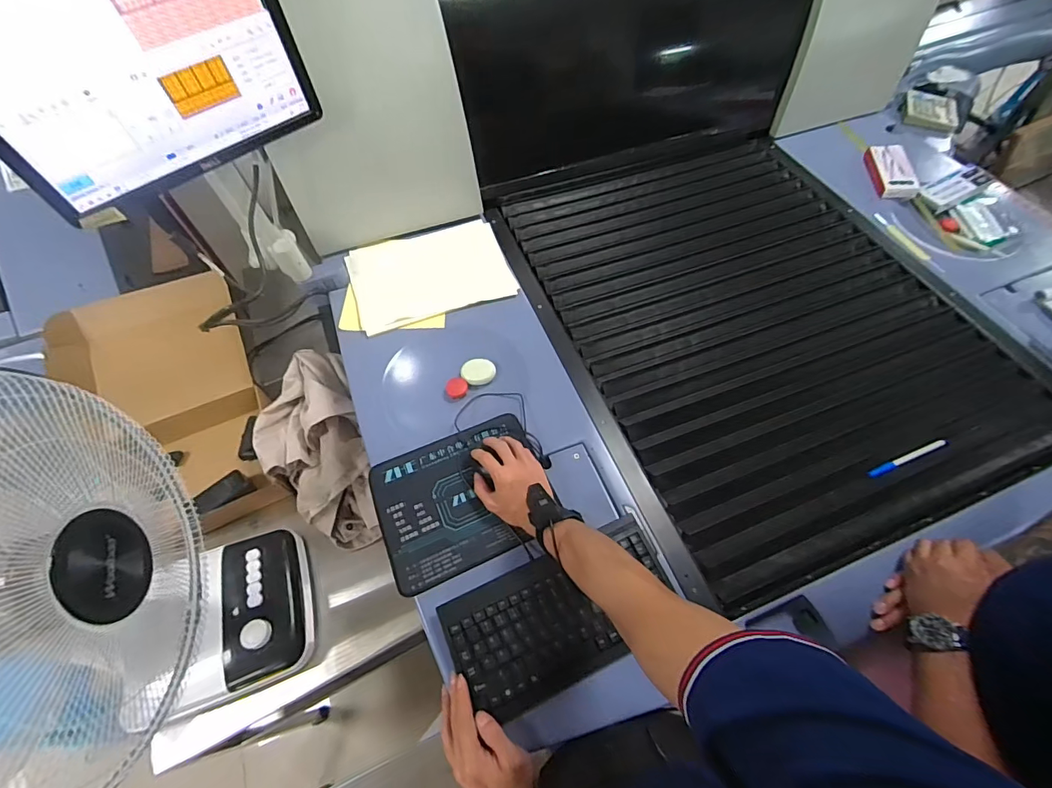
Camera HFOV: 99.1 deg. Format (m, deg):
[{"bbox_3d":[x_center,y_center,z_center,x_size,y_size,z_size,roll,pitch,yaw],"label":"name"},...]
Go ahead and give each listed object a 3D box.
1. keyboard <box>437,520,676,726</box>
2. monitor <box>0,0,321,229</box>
[{"bbox_3d":[0.049,0.284,0.582,0.291,0.015,0.148,-22,64,-12],"label":"keyboard"},{"bbox_3d":[-0.459,-0.404,0.520,0.366,0.289,0.033,-40,66,-21],"label":"monitor"}]

